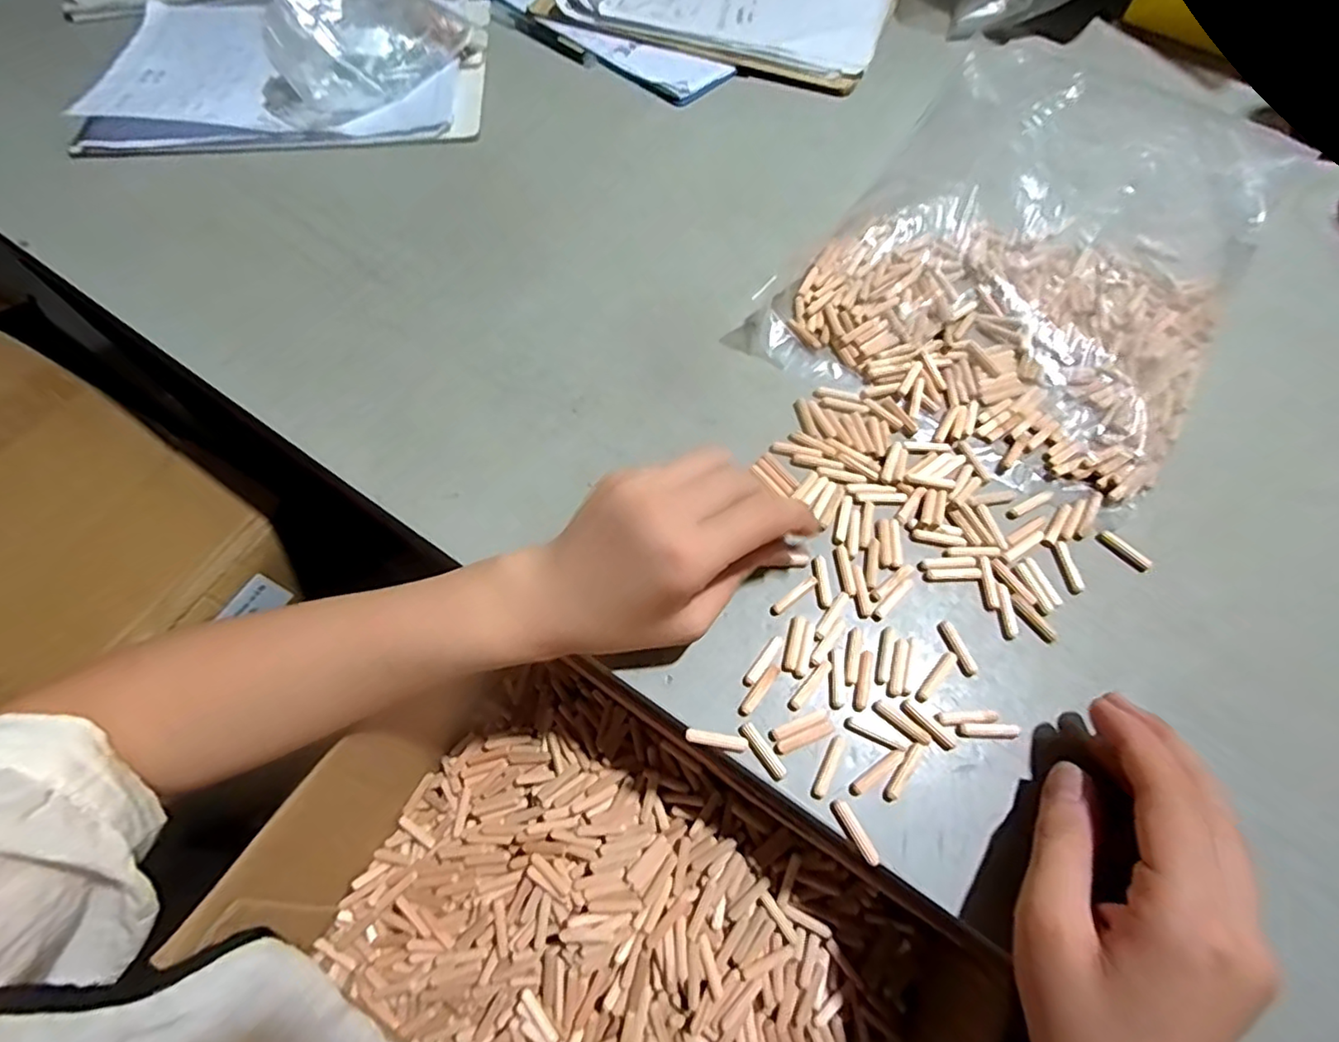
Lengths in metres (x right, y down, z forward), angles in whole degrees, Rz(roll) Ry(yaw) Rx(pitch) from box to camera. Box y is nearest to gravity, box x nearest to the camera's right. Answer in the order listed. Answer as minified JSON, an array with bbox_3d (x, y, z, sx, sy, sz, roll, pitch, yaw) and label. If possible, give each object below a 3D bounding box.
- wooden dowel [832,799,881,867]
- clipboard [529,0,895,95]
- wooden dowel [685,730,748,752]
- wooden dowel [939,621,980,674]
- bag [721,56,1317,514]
[{"bbox_3d":[0.086,0.142,0.278,0.008,0.007,0.029,-27,69,-12],"label":"wooden dowel"},{"bbox_3d":[0.058,-0.534,0.603,0.319,0.017,0.241,17,66,7],"label":"clipboard"},{"bbox_3d":[0.023,0.106,0.295,0.030,0.004,0.007,8,66,3],"label":"wooden dowel"},{"bbox_3d":[0.151,0.066,0.318,0.008,0.006,0.029,-21,67,-10],"label":"wooden dowel"},{"bbox_3d":[0.254,-0.202,0.414,0.268,0.067,0.354,32,69,13],"label":"bag"}]

